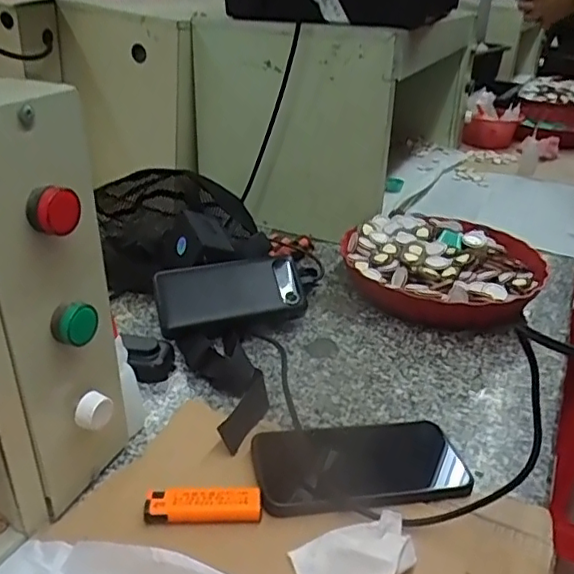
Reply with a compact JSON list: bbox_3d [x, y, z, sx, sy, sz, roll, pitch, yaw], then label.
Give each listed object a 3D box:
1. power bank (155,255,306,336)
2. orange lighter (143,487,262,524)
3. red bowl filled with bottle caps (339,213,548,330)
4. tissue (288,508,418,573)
[{"bbox_3d":[-0.060,0.003,0.632,0.154,0.013,0.080,-9,56,-16],"label":"power bank"},{"bbox_3d":[-0.058,0.151,0.411,0.078,0.010,0.022,2,26,-7],"label":"orange lighter"},{"bbox_3d":[0.191,-0.020,0.727,0.231,0.063,0.223,2,26,-6],"label":"red bowl filled with bottle caps"},{"bbox_3d":[0.045,0.171,0.371,0.076,0.017,0.058,-3,27,-16],"label":"tissue"}]

